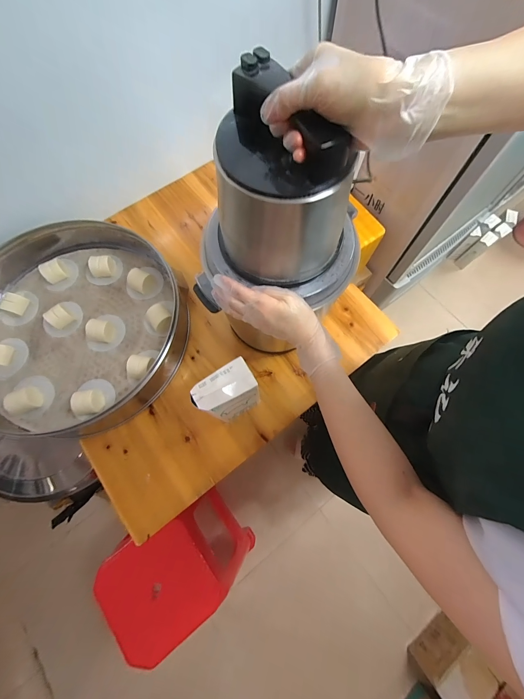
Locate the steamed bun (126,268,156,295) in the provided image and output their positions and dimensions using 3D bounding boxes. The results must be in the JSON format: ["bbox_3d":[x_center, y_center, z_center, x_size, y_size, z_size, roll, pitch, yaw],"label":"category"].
[{"bbox_3d":[-0.306,-0.174,0.701,0.061,0.033,0.049,24,73,8],"label":"steamed bun"}]

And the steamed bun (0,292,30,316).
[{"bbox_3d":[-0.614,-0.115,0.682,0.052,0.033,0.045,14,72,5],"label":"steamed bun"}]

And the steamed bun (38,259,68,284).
[{"bbox_3d":[-0.532,-0.200,0.700,0.049,0.032,0.052,-29,74,-9],"label":"steamed bun"}]

